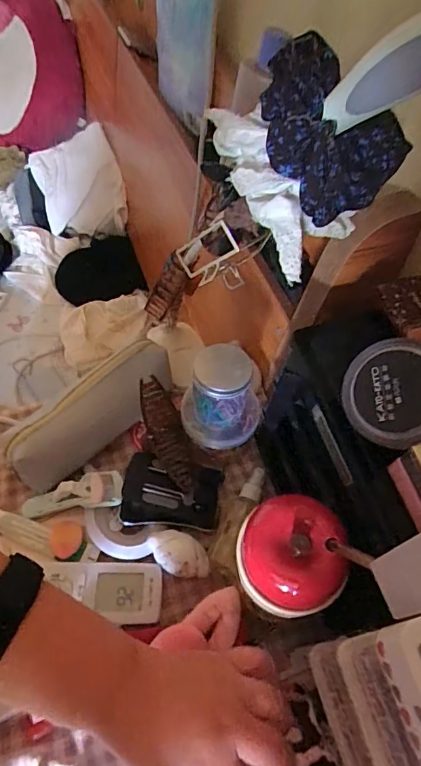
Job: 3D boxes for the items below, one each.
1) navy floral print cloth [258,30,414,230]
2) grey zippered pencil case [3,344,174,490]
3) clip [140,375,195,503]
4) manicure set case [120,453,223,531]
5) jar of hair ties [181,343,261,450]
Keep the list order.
[{"bbox_3d":[0.078,-0.171,0.306,0.070,0.077,0.096,-29,61,-20],"label":"navy floral print cloth"},{"bbox_3d":[-0.122,0.032,0.493,0.055,0.057,0.194,37,62,21],"label":"grey zippered pencil case"},{"bbox_3d":[-0.043,0.060,0.482,0.035,0.025,0.130,-18,80,-14],"label":"clip"},{"bbox_3d":[-0.039,0.113,0.470,0.095,0.021,0.068,5,55,2],"label":"manicure set case"},{"bbox_3d":[0.011,0.014,0.455,0.081,0.102,0.064,6,55,2],"label":"jar of hair ties"}]

